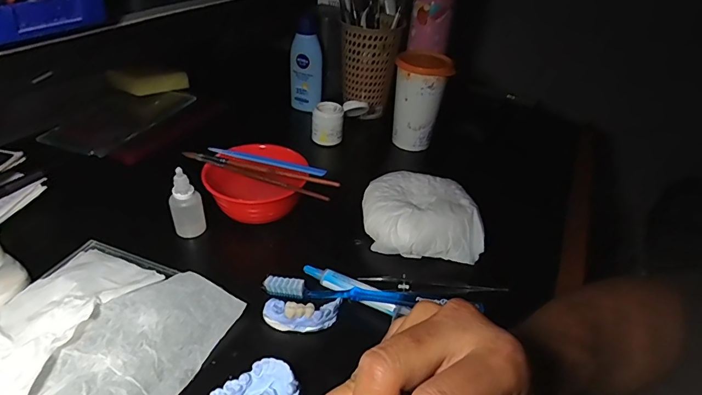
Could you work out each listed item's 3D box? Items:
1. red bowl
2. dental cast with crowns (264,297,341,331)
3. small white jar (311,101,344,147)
[{"bbox_3d":[-0.105,-0.014,0.461,0.103,0.049,0.093,1,37,-8],"label":"red bowl"},{"bbox_3d":[-0.040,0.097,0.352,0.063,0.022,0.020,1,37,-7],"label":"dental cast with crowns"},{"bbox_3d":[-0.032,-0.108,0.601,0.048,0.051,0.042,25,40,24],"label":"small white jar"}]

